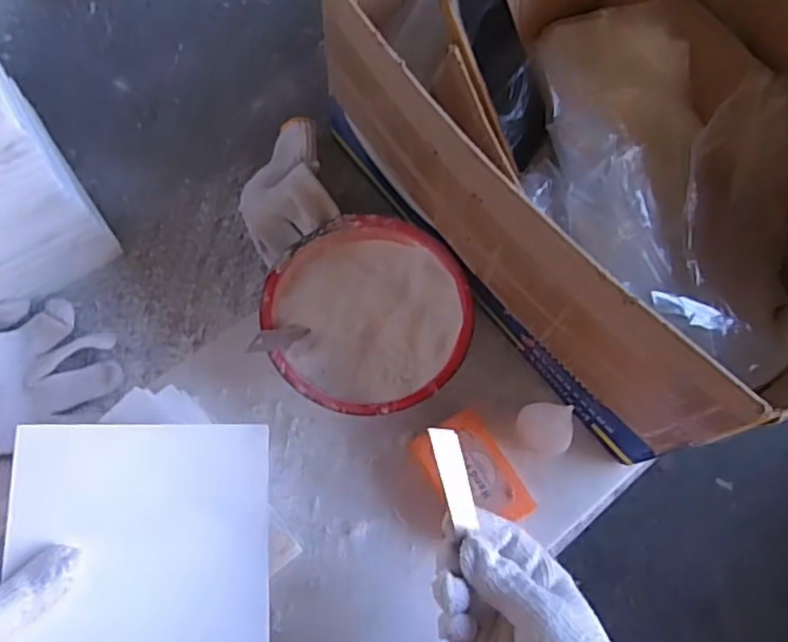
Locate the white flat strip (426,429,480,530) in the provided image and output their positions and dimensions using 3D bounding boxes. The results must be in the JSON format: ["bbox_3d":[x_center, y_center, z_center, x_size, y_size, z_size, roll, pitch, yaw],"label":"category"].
[{"bbox_3d":[0.037,0.093,0.374,0.017,0.004,0.061,-17,97,-17],"label":"white flat strip"}]

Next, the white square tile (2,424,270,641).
[{"bbox_3d":[-0.152,0.142,0.386,0.148,0.010,0.152,5,74,-29],"label":"white square tile"}]

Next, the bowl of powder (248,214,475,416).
[{"bbox_3d":[-0.022,0.000,0.527,0.162,0.051,0.162,1,72,-2],"label":"bowl of powder"}]

